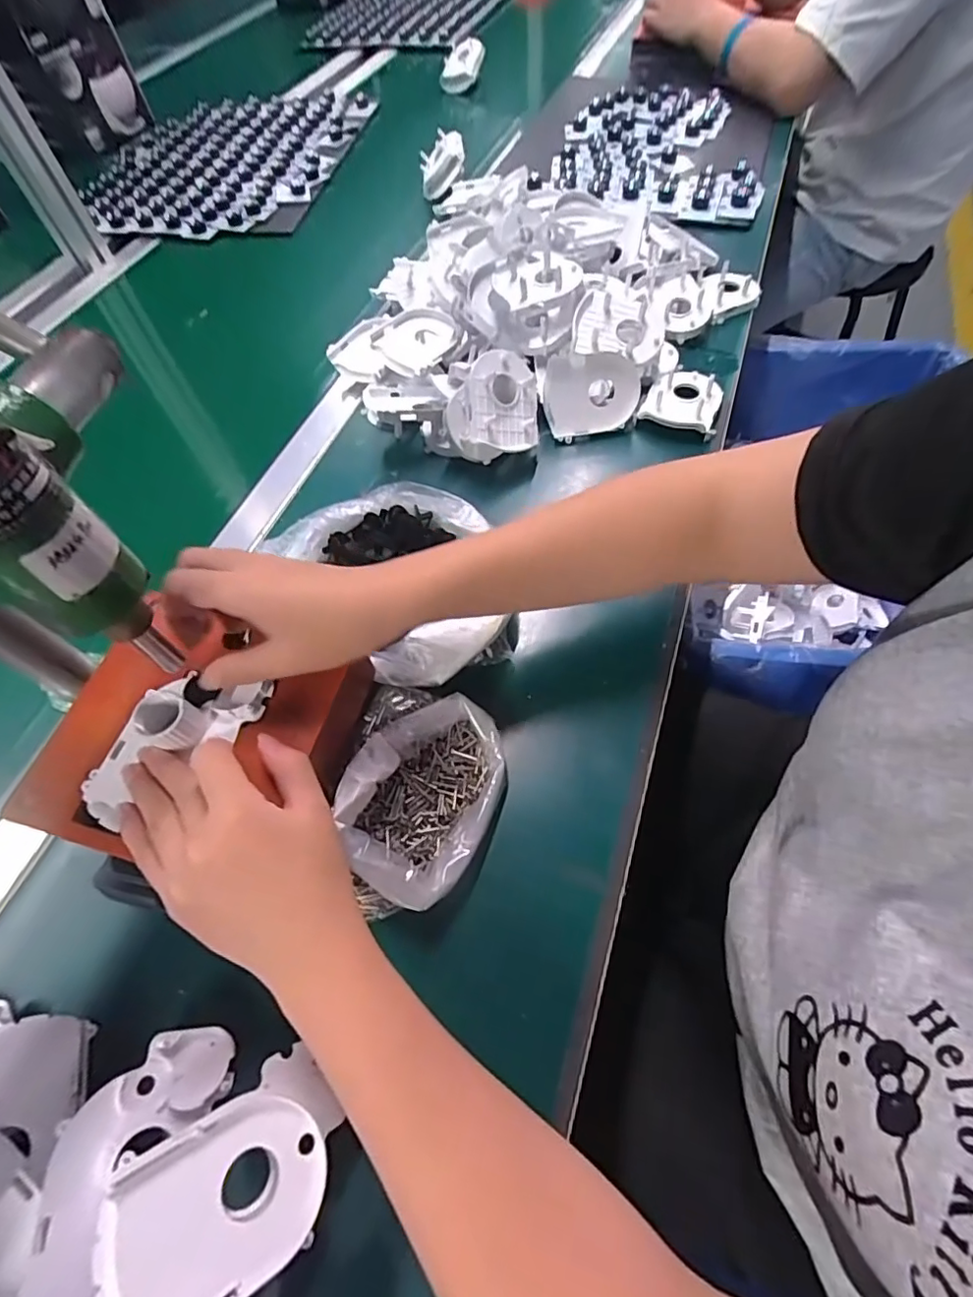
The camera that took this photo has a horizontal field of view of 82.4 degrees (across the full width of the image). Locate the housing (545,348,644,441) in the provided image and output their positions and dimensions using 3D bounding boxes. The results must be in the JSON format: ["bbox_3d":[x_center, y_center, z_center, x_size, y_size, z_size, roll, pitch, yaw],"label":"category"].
[{"bbox_3d":[0.098,-0.230,0.502,0.090,0.065,0.018,-12,27,-11],"label":"housing"}]

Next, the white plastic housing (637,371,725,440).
[{"bbox_3d":[0.183,-0.233,0.513,0.068,0.020,0.076,21,63,16],"label":"white plastic housing"}]

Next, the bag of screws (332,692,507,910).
[{"bbox_3d":[-0.041,0.082,0.337,0.096,0.037,0.121,23,64,17],"label":"bag of screws"}]

